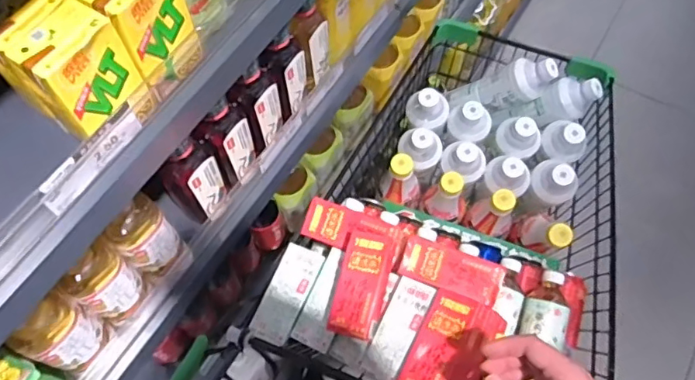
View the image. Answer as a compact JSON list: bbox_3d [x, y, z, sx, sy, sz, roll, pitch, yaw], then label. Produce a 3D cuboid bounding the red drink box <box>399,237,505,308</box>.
[{"bbox_3d":[0.133,0.106,0.699,0.127,0.029,0.062,17,65,8],"label":"red drink box"}]

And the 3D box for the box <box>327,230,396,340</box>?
[{"bbox_3d":[0.017,0.112,0.675,0.066,0.040,0.134,14,64,7],"label":"box"}]

